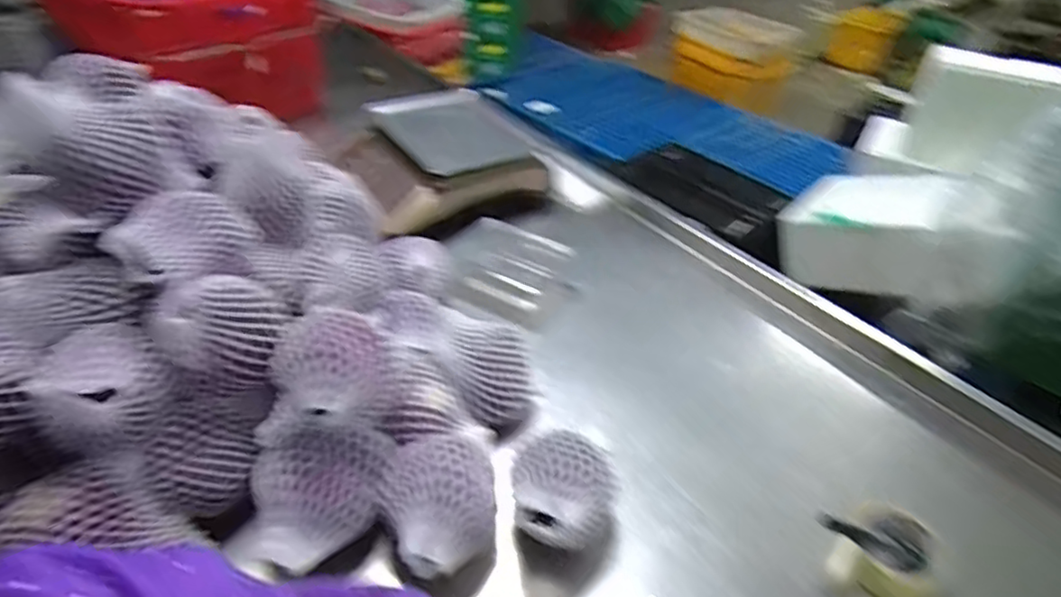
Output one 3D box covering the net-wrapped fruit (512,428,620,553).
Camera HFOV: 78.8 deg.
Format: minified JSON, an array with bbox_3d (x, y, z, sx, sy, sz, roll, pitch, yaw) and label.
[{"bbox_3d":[0.029,0.208,0.664,0.105,0.100,0.125,21,41,21],"label":"net-wrapped fruit"}]

